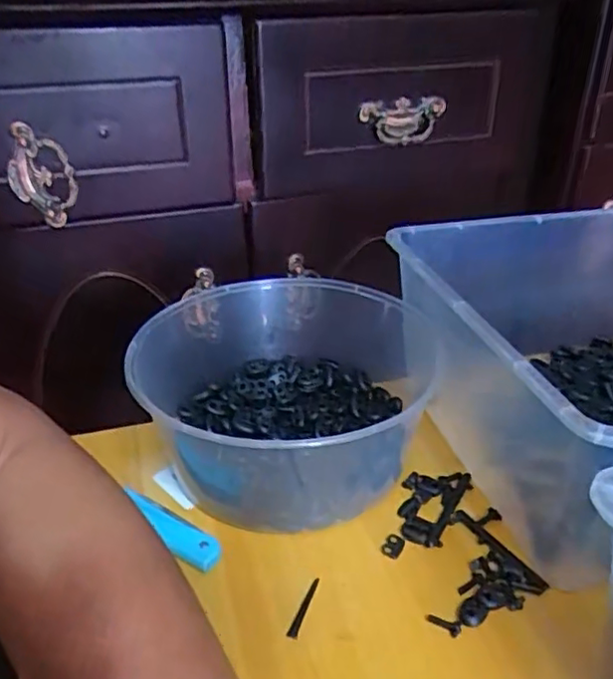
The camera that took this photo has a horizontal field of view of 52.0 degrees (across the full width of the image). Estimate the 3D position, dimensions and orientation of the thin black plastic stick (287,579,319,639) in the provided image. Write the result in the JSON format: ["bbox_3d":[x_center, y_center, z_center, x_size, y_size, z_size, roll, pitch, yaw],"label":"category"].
[{"bbox_3d":[-0.001,0.162,0.382,0.006,0.004,0.042,10,32,17],"label":"thin black plastic stick"}]

